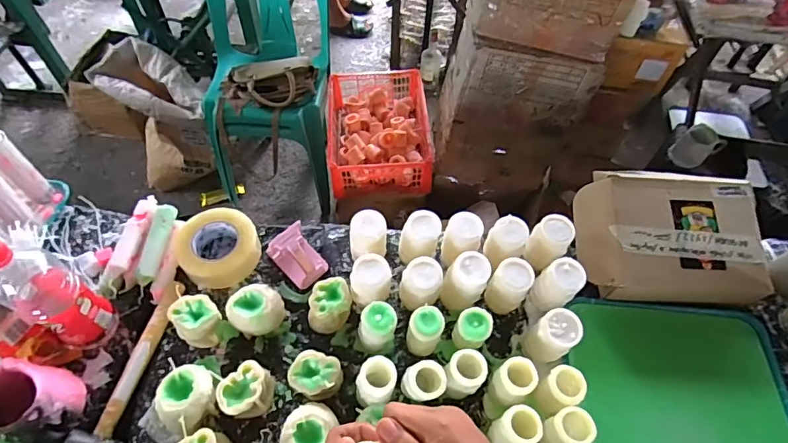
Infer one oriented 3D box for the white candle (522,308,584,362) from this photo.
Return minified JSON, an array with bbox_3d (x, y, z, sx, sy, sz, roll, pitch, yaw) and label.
[{"bbox_3d":[0.244,0.181,0.719,0.057,0.095,0.059,1,57,-2],"label":"white candle"}]

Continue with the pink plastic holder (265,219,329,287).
[{"bbox_3d":[-0.164,0.054,0.794,0.070,0.082,0.092,-35,65,-22],"label":"pink plastic holder"}]

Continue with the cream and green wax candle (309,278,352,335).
[{"bbox_3d":[-0.103,0.140,0.755,0.071,0.079,0.074,1,57,-2],"label":"cream and green wax candle"}]

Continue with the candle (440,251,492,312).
[{"bbox_3d":[0.115,0.105,0.765,0.061,0.109,0.067,1,57,-2],"label":"candle"}]

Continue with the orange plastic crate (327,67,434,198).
[{"bbox_3d":[-0.053,-0.304,1.532,0.320,0.132,0.458,-3,58,-5],"label":"orange plastic crate"}]

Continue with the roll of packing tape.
[{"bbox_3d":[-0.305,0.047,0.815,0.128,0.061,0.134,1,57,-2],"label":"roll of packing tape"}]

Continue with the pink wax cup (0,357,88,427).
[{"bbox_3d":[-0.492,0.238,0.634,0.080,0.101,0.078,1,57,-2],"label":"pink wax cup"}]

